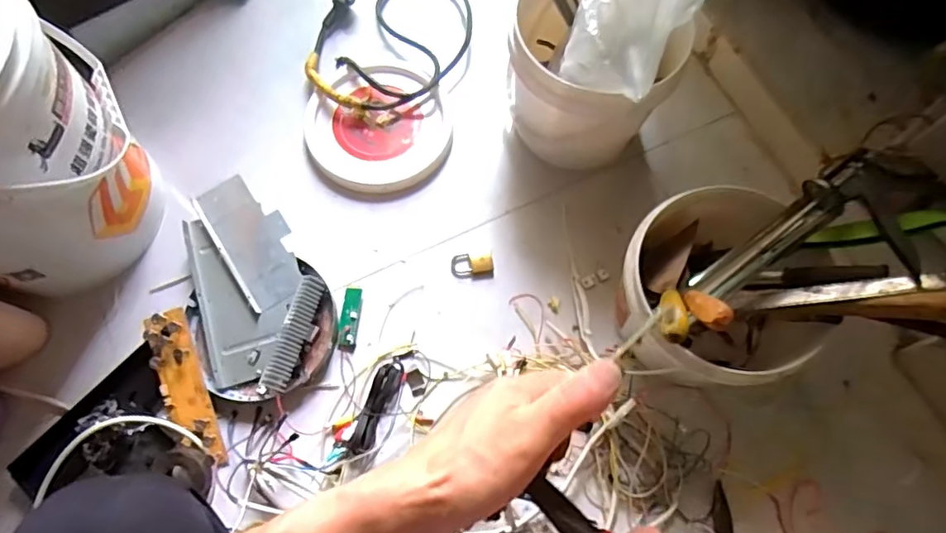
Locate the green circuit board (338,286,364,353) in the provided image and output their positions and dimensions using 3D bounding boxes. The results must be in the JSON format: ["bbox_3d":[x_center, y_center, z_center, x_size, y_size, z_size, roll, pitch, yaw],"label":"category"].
[{"bbox_3d":[-0.168,0.072,0.791,0.026,0.009,0.090,3,69,1],"label":"green circuit board"}]

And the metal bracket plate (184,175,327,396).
[{"bbox_3d":[-0.305,0.025,0.787,0.169,0.043,0.300,-22,71,-8],"label":"metal bracket plate"}]

